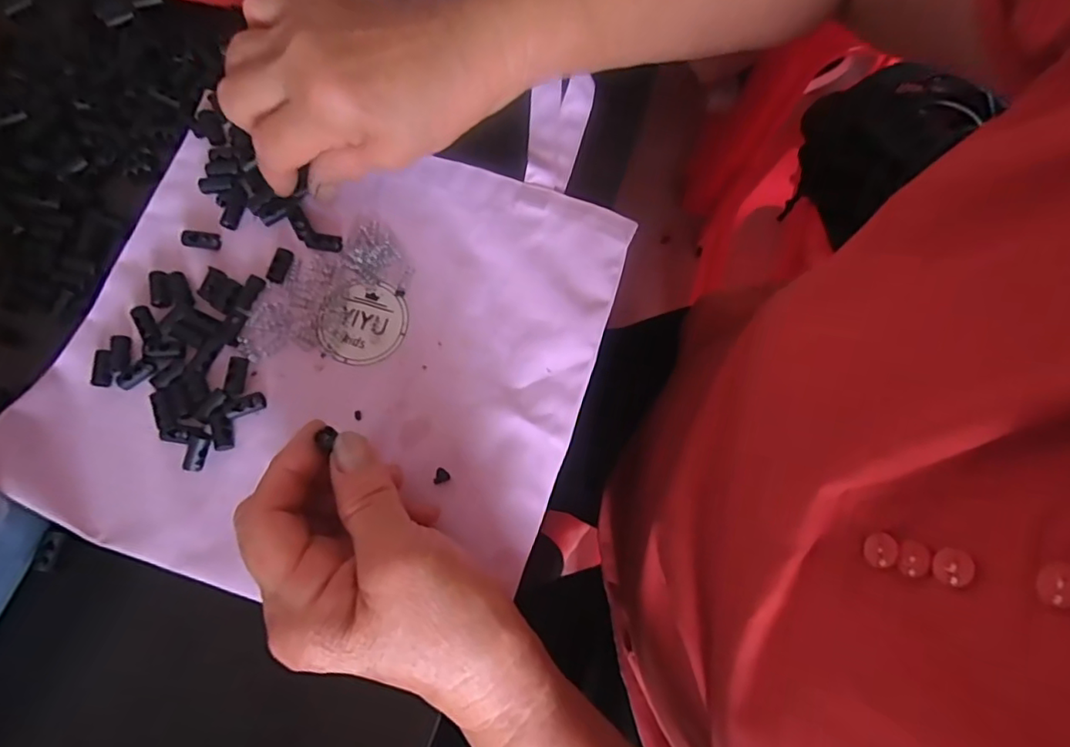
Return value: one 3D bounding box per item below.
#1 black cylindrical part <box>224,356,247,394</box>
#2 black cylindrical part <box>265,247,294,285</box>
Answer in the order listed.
[{"bbox_3d":[-0.152,0.001,0.293,0.007,0.005,0.019,5,75,1],"label":"black cylindrical part"},{"bbox_3d":[-0.137,-0.058,0.310,0.009,0.004,0.019,13,75,3],"label":"black cylindrical part"}]

